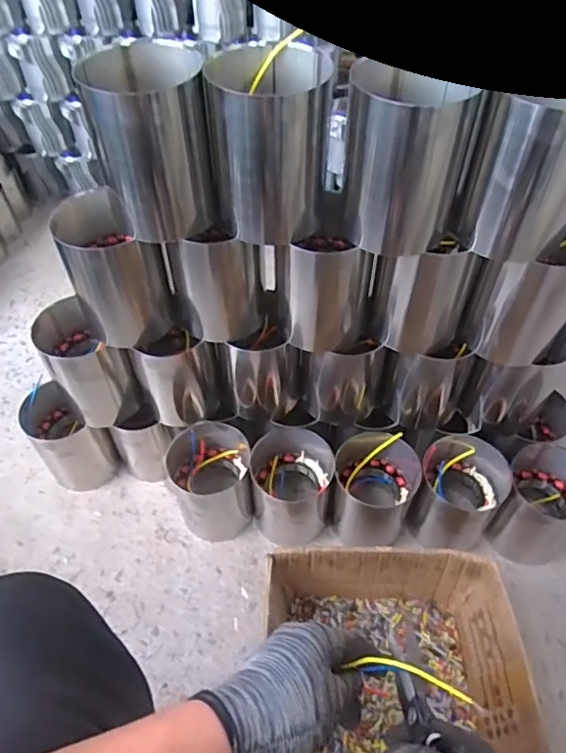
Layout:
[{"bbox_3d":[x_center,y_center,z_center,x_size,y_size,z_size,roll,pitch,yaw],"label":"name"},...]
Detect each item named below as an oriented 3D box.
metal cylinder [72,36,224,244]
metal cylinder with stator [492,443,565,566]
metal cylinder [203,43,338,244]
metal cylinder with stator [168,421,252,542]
[{"bbox_3d":[-0.138,-0.246,0.598,0.113,0.171,0.093,-14,52,-10],"label":"metal cylinder"},{"bbox_3d":[0.387,0.193,0.848,0.130,0.137,0.120,-3,51,-1],"label":"metal cylinder with stator"},{"bbox_3d":[-0.010,-0.242,0.597,0.117,0.168,0.093,5,51,5],"label":"metal cylinder"},{"bbox_3d":[-0.111,0.166,0.868,0.120,0.152,0.121,-13,52,-9],"label":"metal cylinder with stator"}]

